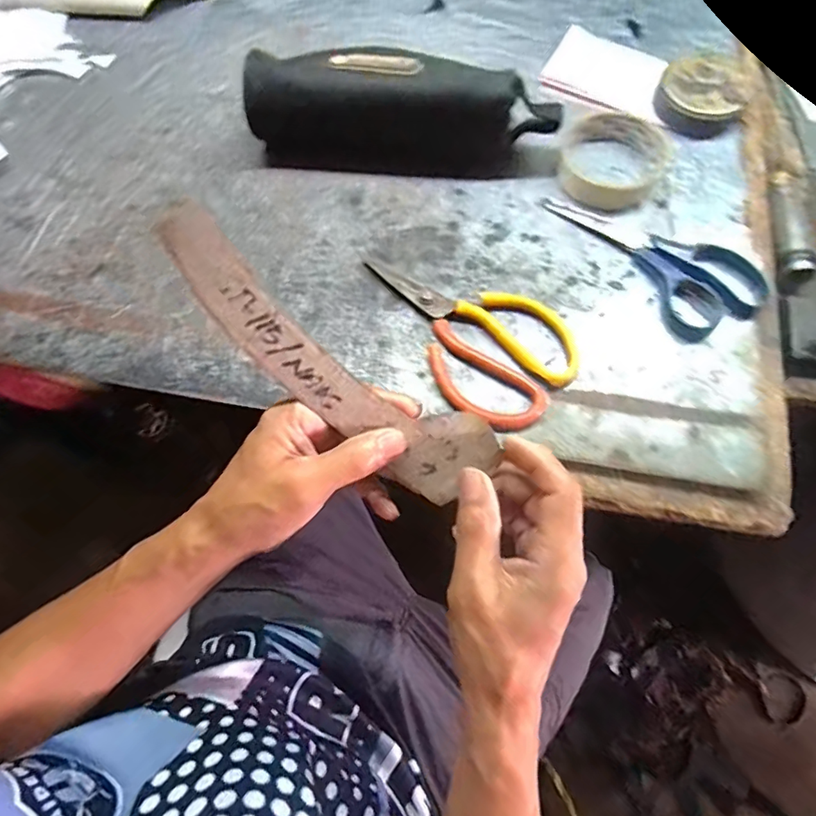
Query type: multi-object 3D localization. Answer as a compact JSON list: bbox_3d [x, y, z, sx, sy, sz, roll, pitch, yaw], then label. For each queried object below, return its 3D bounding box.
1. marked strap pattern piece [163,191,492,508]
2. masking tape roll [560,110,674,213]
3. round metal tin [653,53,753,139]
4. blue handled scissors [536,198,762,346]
[{"bbox_3d":[-0.043,-0.018,0.272,0.205,0.005,0.058,36,111,-13],"label":"marked strap pattern piece"},{"bbox_3d":[0.174,-0.210,0.421,0.080,0.017,0.098,40,80,12],"label":"masking tape roll"},{"bbox_3d":[0.255,-0.273,0.436,0.073,0.024,0.067,-1,75,3],"label":"round metal tin"},{"bbox_3d":[0.189,-0.125,0.391,0.074,0.016,0.168,-37,76,-7],"label":"blue handled scissors"}]

